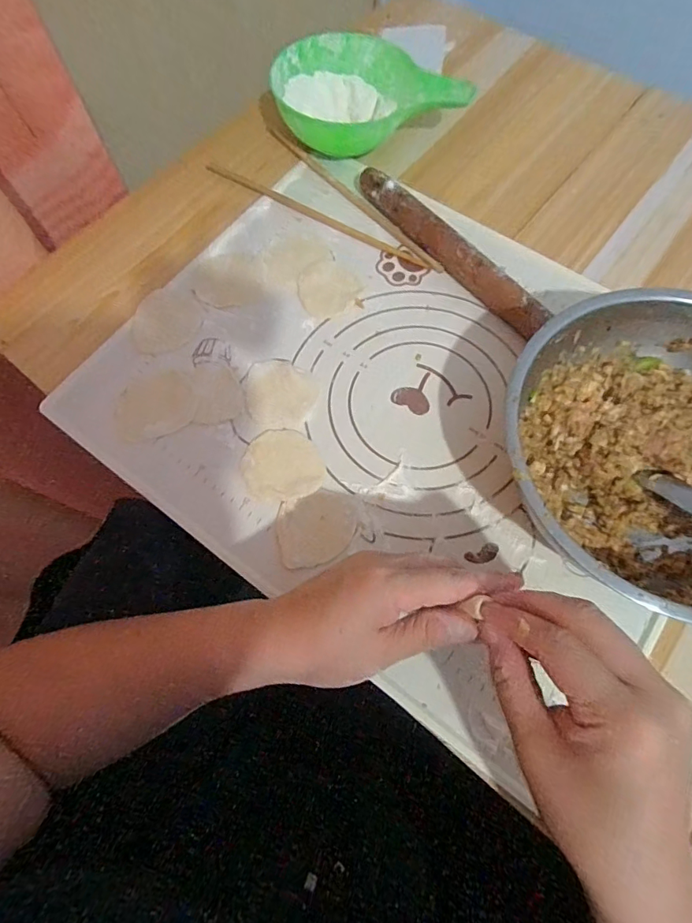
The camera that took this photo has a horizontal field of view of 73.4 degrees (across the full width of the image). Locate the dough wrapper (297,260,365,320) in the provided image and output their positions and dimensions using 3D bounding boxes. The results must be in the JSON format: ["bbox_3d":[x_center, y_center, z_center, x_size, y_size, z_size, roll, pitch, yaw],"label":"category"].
[{"bbox_3d":[-0.017,-0.165,0.439,0.059,0.004,0.063,0,69,1],"label":"dough wrapper"}]

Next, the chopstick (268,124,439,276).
[{"bbox_3d":[0.006,-0.275,0.481,0.011,0.005,0.257,-40,74,-13],"label":"chopstick"}]

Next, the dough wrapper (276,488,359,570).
[{"bbox_3d":[-0.022,0.051,0.359,0.063,0.004,0.053,-18,70,-6],"label":"dough wrapper"}]

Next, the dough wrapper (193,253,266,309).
[{"bbox_3d":[-0.113,-0.175,0.445,0.065,0.004,0.063,0,69,1],"label":"dough wrapper"}]

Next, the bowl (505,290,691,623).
[{"bbox_3d":[0.221,-0.004,0.333,0.217,0.086,0.219,0,69,1],"label":"bowl"}]

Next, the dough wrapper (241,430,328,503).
[{"bbox_3d":[-0.051,0.002,0.378,0.065,0.004,0.061,4,70,3],"label":"dough wrapper"}]

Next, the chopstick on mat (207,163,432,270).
[{"bbox_3d":[-0.032,-0.251,0.473,0.260,0.005,0.011,30,73,11],"label":"chopstick on mat"}]

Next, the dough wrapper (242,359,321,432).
[{"bbox_3d":[-0.059,-0.058,0.400,0.065,0.004,0.063,0,69,1],"label":"dough wrapper"}]

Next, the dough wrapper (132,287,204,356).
[{"bbox_3d":[-0.167,-0.133,0.431,0.063,0.004,0.071,-10,70,-3],"label":"dough wrapper"}]

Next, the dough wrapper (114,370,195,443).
[{"bbox_3d":[-0.165,-0.050,0.401,0.067,0.004,0.062,-17,70,-6],"label":"dough wrapper"}]

